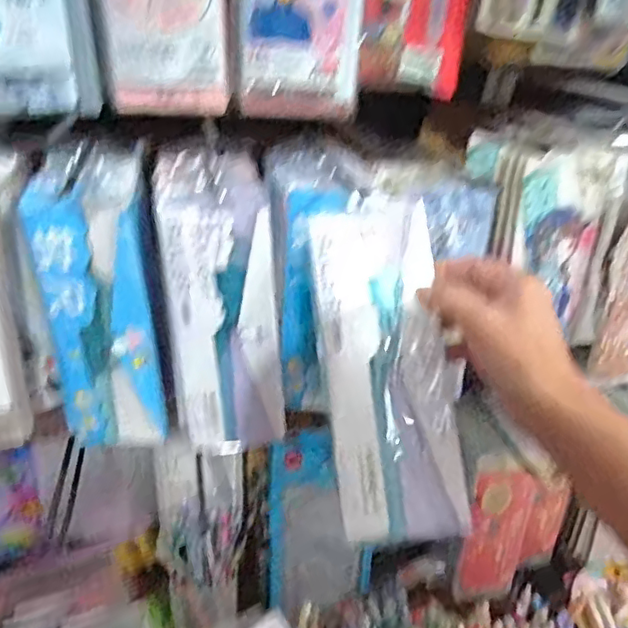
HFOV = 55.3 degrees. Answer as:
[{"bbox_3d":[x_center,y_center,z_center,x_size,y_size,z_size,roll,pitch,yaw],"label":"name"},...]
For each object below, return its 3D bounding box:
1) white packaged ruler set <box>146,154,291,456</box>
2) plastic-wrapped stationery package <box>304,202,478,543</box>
[{"bbox_3d":[-0.070,-0.001,0.463,0.095,0.237,0.020,0,28,-6],"label":"white packaged ruler set"},{"bbox_3d":[0.050,0.033,0.397,0.079,0.219,0.013,-7,-8,1],"label":"plastic-wrapped stationery package"}]

